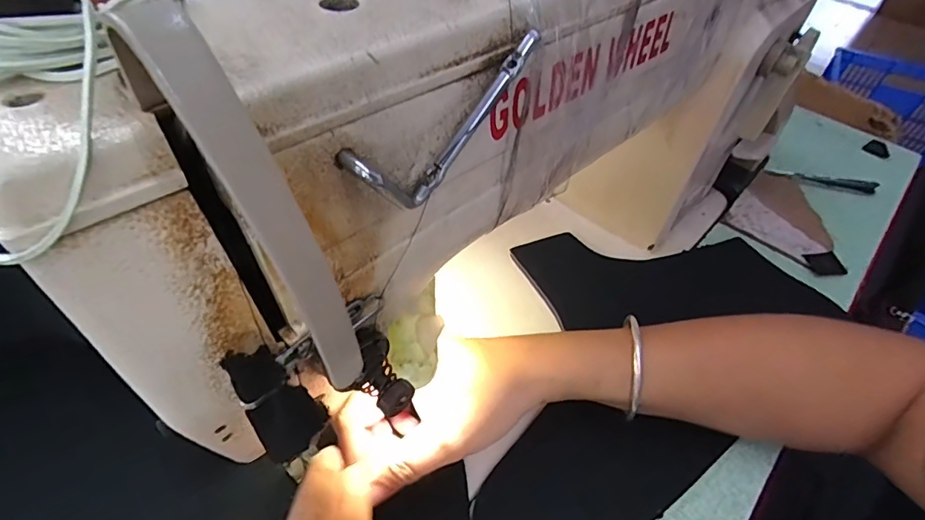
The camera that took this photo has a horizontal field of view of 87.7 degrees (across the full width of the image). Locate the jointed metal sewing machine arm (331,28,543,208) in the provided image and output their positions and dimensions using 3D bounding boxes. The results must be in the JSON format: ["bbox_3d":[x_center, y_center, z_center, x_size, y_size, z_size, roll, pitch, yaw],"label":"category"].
[{"bbox_3d":[-0.003,-0.042,0.145,0.012,0.025,0.071,38,73,24],"label":"jointed metal sewing machine arm"}]

